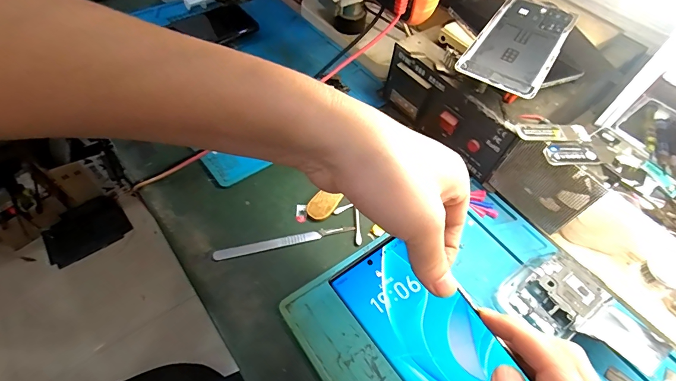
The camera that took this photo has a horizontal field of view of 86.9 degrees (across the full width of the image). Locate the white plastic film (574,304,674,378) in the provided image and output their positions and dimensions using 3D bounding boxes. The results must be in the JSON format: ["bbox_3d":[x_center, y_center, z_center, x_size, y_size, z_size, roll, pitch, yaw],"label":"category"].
[{"bbox_3d":[0.223,0.114,0.277,0.036,0.005,0.051,-39,55,-19],"label":"white plastic film"}]

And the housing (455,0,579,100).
[{"bbox_3d":[0.176,-0.145,0.346,0.072,0.004,0.149,30,62,18],"label":"housing"}]

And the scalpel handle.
[{"bbox_3d":[-0.049,0.047,0.334,0.129,0.004,0.010,-12,57,-12],"label":"scalpel handle"}]

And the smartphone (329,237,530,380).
[{"bbox_3d":[0.062,0.100,0.228,0.143,0.068,0.004,51,22,6],"label":"smartphone"}]

